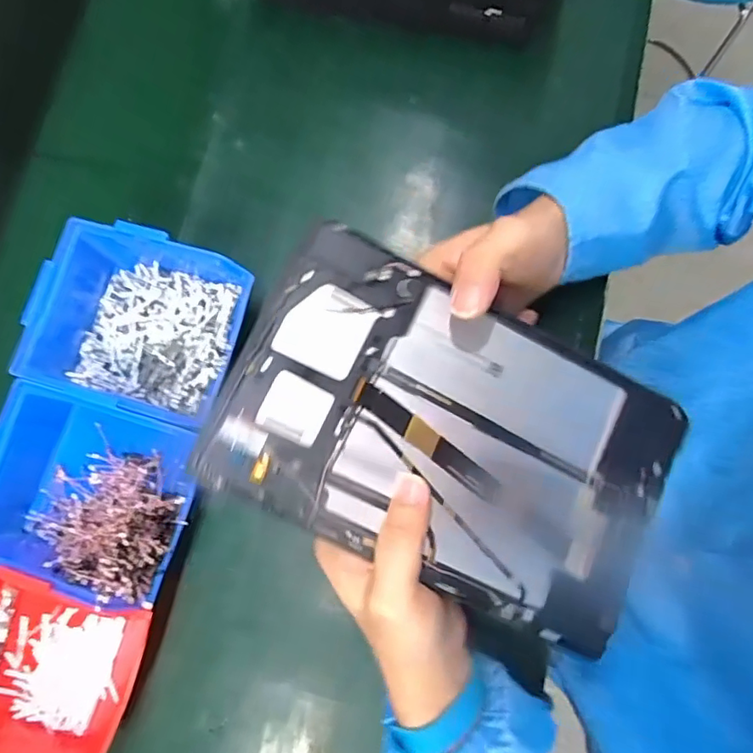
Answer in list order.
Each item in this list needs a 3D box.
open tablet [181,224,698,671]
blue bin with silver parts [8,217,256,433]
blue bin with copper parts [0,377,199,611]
[{"bbox_3d":[0.044,0.033,0.293,0.241,0.007,0.149,27,80,-8],"label":"open tablet"},{"bbox_3d":[-0.180,-0.039,0.407,0.146,0.060,0.123,16,80,6],"label":"blue bin with silver parts"},{"bbox_3d":[-0.204,0.083,0.393,0.149,0.068,0.122,15,80,6],"label":"blue bin with copper parts"}]

